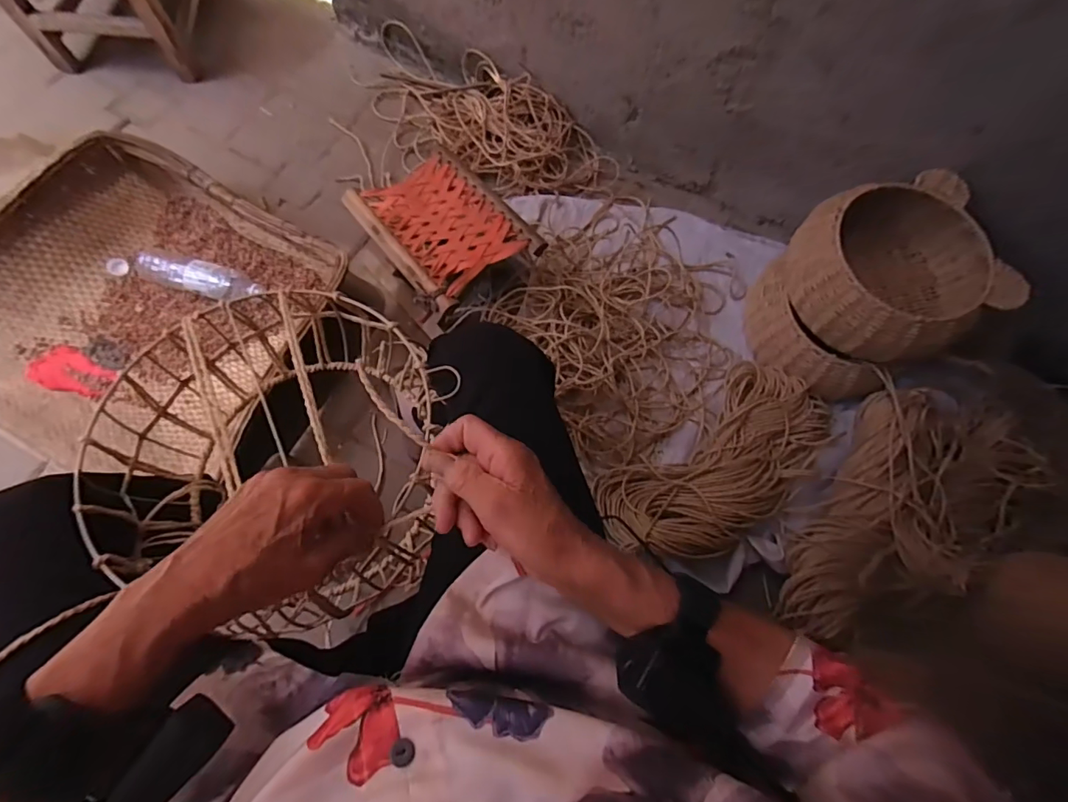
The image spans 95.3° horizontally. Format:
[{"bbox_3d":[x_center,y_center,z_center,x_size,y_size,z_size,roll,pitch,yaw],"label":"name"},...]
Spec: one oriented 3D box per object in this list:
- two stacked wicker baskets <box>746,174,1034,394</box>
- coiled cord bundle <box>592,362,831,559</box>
[{"bbox_3d":[0.603,-0.205,0.890,0.355,0.210,0.307,-29,76,-13],"label":"two stacked wicker baskets"},{"bbox_3d":[0.348,0.106,0.857,0.450,0.104,0.235,-36,76,-13],"label":"coiled cord bundle"}]

